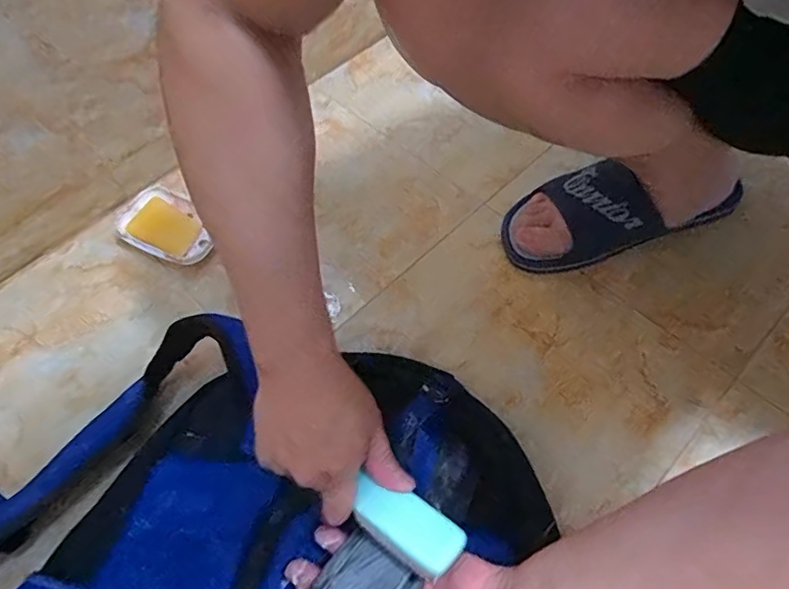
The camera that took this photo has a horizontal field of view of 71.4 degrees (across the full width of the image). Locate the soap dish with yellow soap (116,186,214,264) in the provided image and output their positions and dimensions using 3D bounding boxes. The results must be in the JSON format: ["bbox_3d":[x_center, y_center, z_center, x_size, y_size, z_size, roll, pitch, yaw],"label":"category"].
[{"bbox_3d":[-0.245,-0.072,0.596,0.120,0.023,0.073,30,64,18],"label":"soap dish with yellow soap"}]

